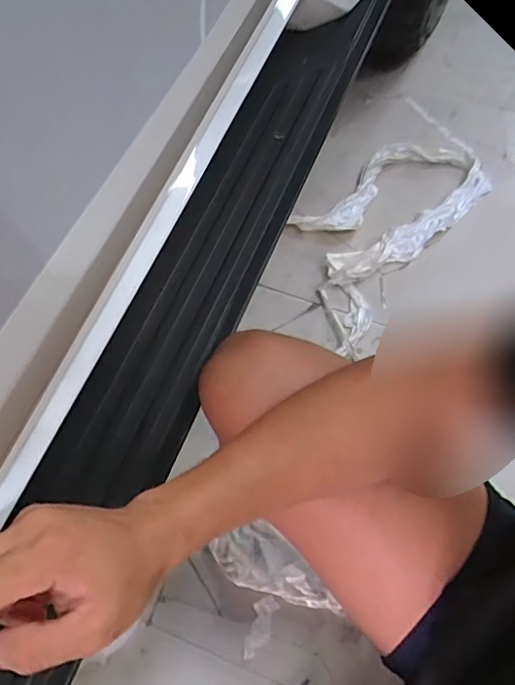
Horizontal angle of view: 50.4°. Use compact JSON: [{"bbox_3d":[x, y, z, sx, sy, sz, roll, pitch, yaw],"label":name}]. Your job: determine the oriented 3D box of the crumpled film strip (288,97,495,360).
[{"bbox_3d":[0.243,-0.246,1.064,0.243,0.052,0.547,39,75,13],"label":"crumpled film strip"}]

